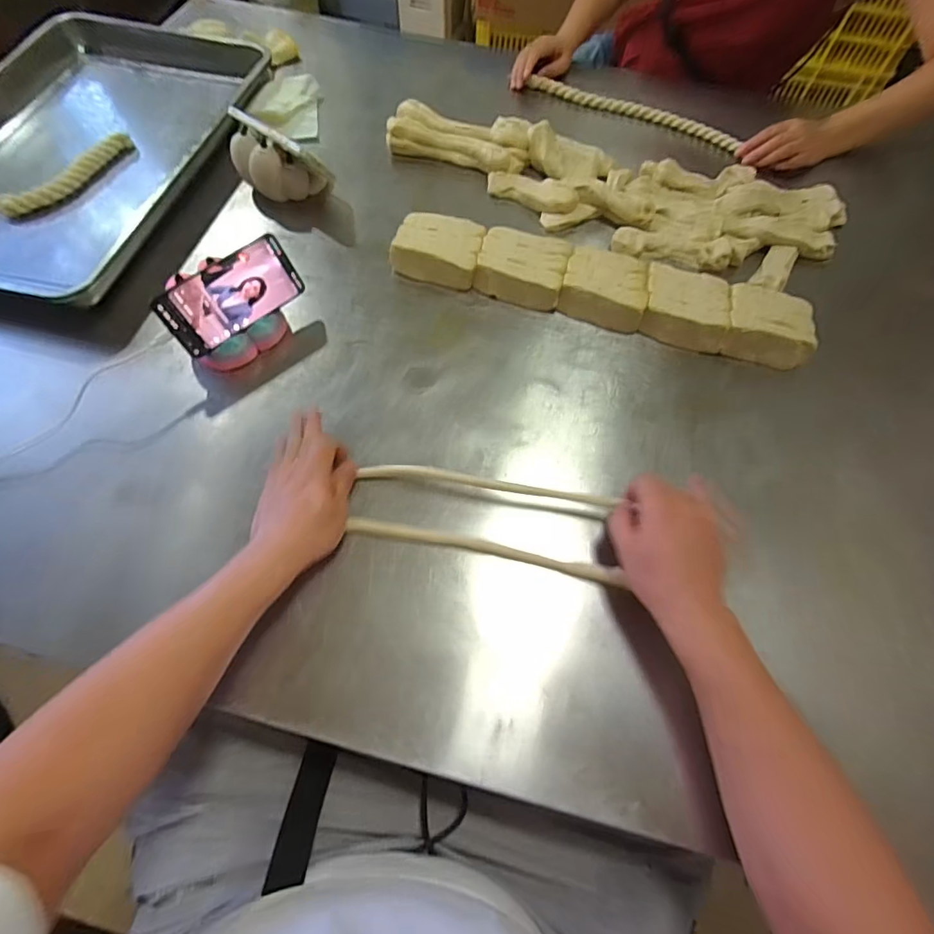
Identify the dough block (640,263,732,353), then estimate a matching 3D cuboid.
[{"bbox_3d":[0.282,-0.207,0.636,0.106,0.047,0.096,16,63,7],"label":"dough block"}]

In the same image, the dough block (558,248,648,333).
[{"bbox_3d":[0.181,-0.236,0.647,0.107,0.044,0.095,14,63,7],"label":"dough block"}]

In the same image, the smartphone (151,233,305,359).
[{"bbox_3d":[-0.276,-0.203,0.582,0.160,0.078,0.009,-40,38,-17],"label":"smartphone"}]

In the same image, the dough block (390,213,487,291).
[{"bbox_3d":[-0.039,-0.298,0.676,0.120,0.046,0.095,13,63,6],"label":"dough block"}]

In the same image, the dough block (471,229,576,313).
[{"bbox_3d":[0.075,-0.267,0.662,0.116,0.046,0.092,16,63,8],"label":"dough block"}]

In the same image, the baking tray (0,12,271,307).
[{"bbox_3d":[-0.595,-0.505,0.774,0.455,0.080,0.645,13,66,7],"label":"baking tray"}]

